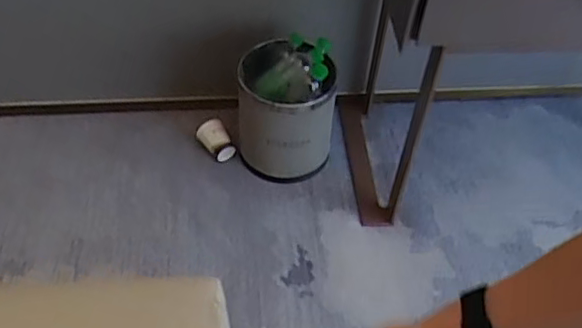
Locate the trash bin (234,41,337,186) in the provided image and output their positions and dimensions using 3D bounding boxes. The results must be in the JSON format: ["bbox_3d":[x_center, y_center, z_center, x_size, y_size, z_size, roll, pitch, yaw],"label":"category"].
[{"bbox_3d":[-0.013,-0.142,1.514,0.222,0.308,0.232,3,50,-3],"label":"trash bin"}]

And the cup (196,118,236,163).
[{"bbox_3d":[-0.190,-0.058,1.564,0.064,0.072,0.106,-26,57,-25],"label":"cup"}]

